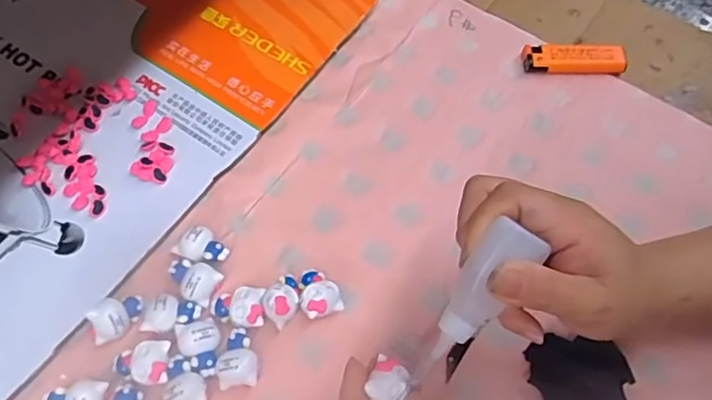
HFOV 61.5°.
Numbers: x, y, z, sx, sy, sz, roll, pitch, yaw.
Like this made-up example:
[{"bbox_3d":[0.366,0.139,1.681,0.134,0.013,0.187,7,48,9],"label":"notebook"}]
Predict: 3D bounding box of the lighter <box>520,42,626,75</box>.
[{"bbox_3d":[0.177,-0.114,0.486,0.081,0.017,0.021,3,62,0],"label":"lighter"}]

